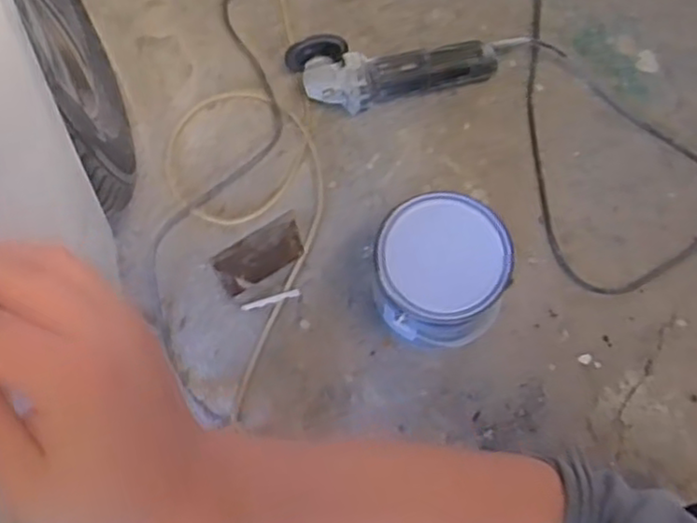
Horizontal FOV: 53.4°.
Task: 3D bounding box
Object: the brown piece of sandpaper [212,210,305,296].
[{"bbox_3d":[-0.122,-0.011,0.968,0.131,0.014,0.071,-32,69,-6],"label":"brown piece of sandpaper"}]

